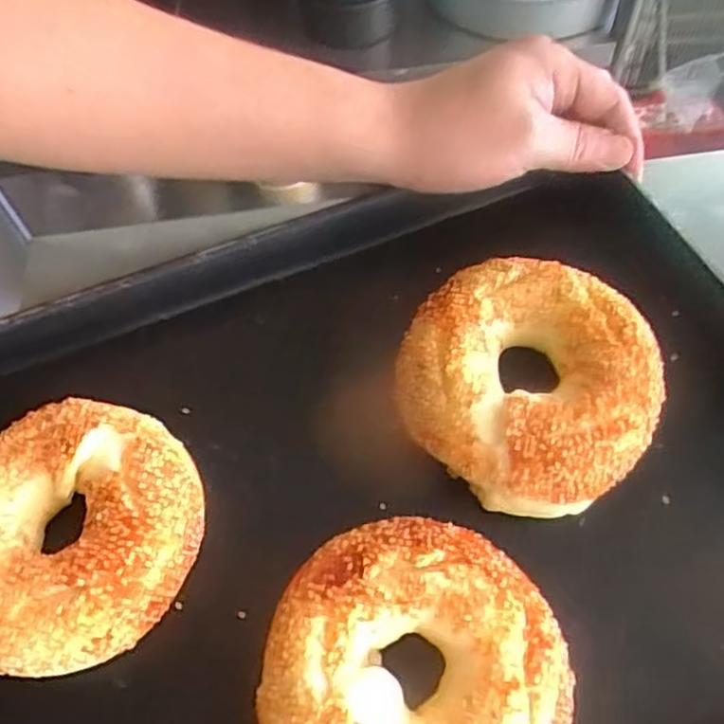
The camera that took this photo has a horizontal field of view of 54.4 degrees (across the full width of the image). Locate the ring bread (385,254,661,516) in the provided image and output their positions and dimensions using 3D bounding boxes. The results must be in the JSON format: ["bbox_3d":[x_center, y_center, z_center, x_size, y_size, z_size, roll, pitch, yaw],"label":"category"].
[{"bbox_3d":[0.074,0.006,0.311,0.108,0.027,0.107,-2,59,3],"label":"ring bread"}]

